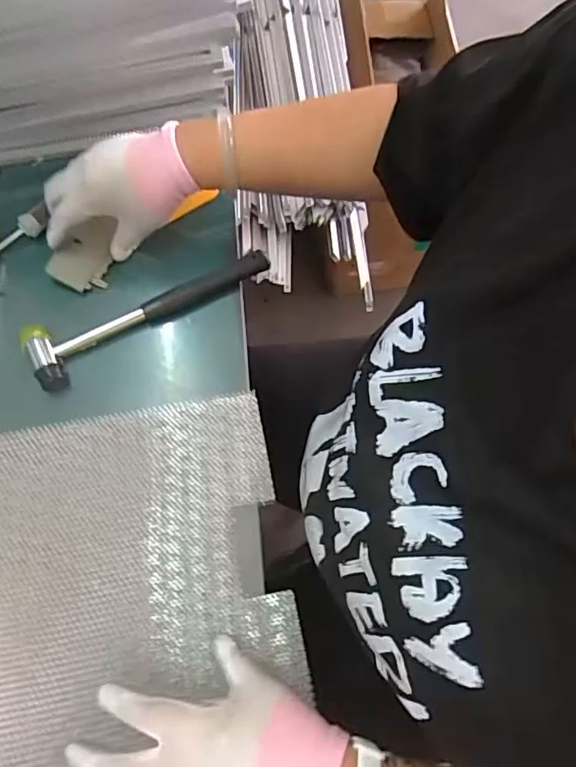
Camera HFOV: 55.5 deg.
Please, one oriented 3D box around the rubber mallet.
[{"bbox_3d":[-0.131,-0.075,0.524,0.238,0.023,0.057,-30,75,-11],"label":"rubber mallet"}]

